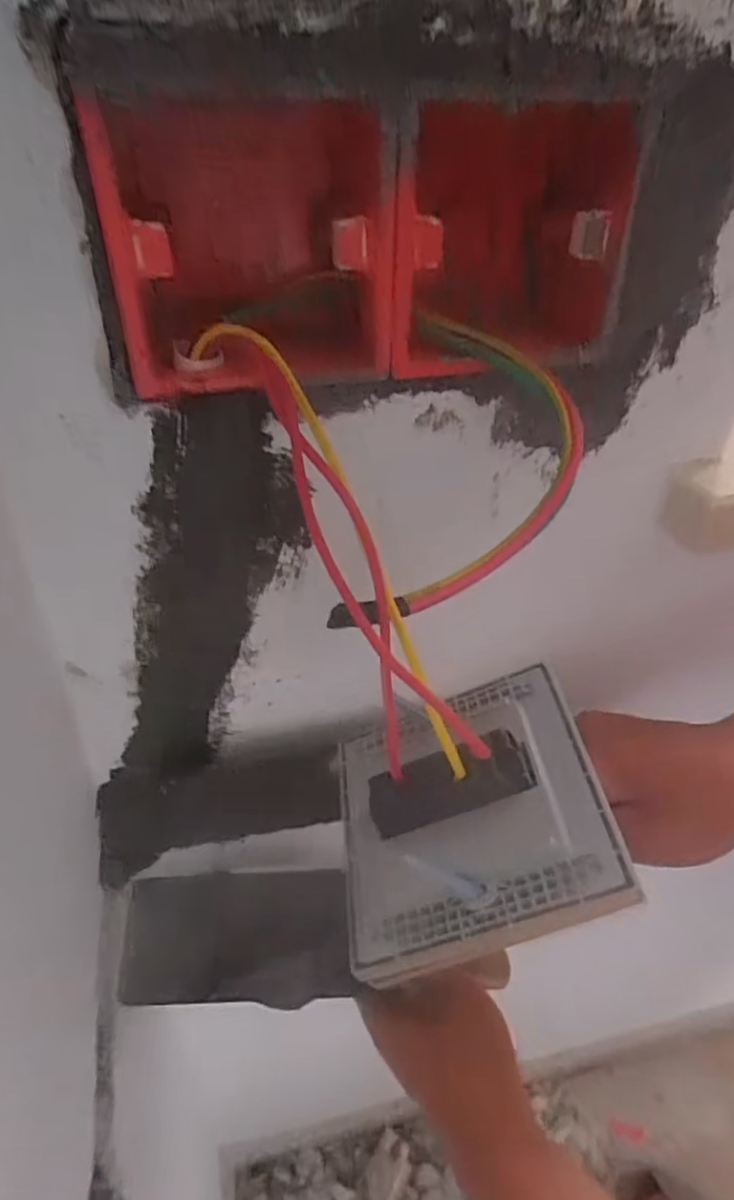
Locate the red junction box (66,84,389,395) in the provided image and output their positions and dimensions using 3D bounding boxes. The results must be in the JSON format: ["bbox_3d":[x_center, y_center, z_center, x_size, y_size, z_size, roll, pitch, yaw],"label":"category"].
[{"bbox_3d":[-0.038,-0.120,0.218,0.084,0.077,0.056,-1,38,-7],"label":"red junction box"}]

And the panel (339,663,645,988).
[{"bbox_3d":[0.028,0.064,0.205,0.082,0.021,0.083,-24,45,13],"label":"panel"}]

